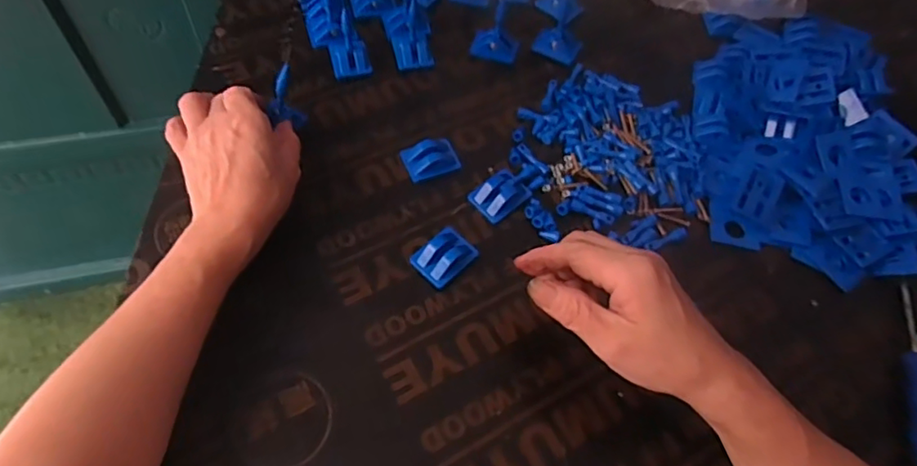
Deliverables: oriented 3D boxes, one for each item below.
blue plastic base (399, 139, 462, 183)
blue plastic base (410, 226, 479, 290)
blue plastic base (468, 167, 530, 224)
[{"bbox_3d":[-0.023,-0.063,0.490,0.043,0.009,0.032,-19,63,-15],"label":"blue plastic base"},{"bbox_3d":[-0.011,0.017,0.440,0.035,0.011,0.045,41,65,18],"label":"blue plastic base"},{"bbox_3d":[0.034,-0.032,0.473,0.045,0.013,0.033,-37,69,-22],"label":"blue plastic base"}]

